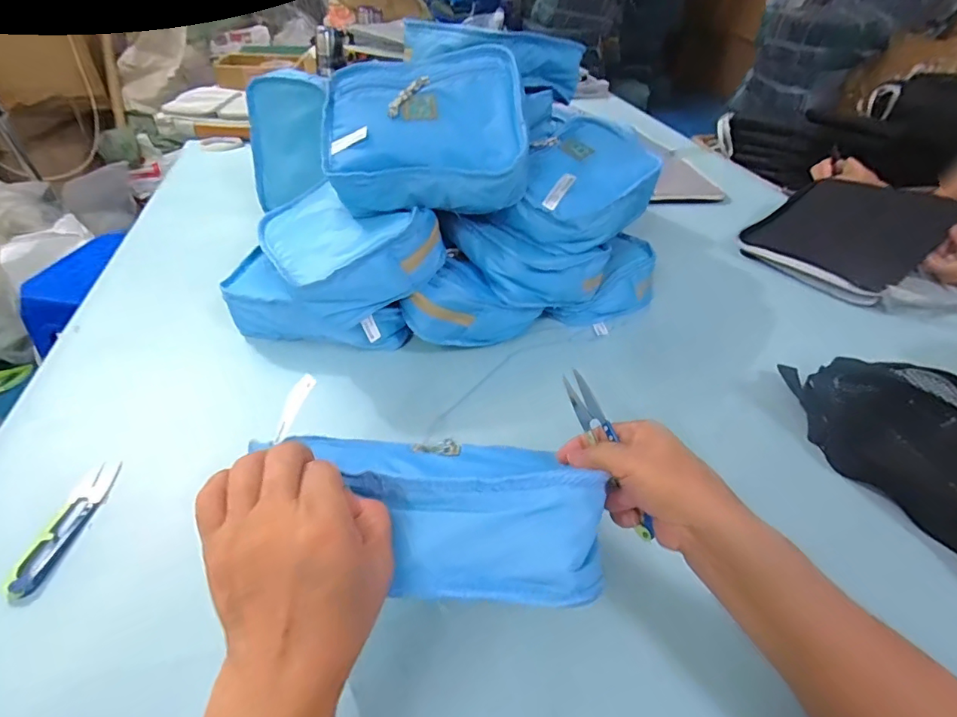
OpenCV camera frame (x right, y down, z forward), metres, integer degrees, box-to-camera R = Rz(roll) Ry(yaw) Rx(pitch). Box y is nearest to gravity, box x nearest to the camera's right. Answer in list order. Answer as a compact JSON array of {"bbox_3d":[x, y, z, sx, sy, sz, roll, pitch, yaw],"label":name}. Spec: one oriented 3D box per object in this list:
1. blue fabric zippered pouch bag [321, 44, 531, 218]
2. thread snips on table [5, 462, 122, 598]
[{"bbox_3d":[-0.058,-0.255,0.555,0.223,0.070,0.184,-3,77,3],"label":"blue fabric zippered pouch bag"},{"bbox_3d":[-0.337,0.136,0.411,0.024,0.014,0.122,1,41,-1],"label":"thread snips on table"}]

